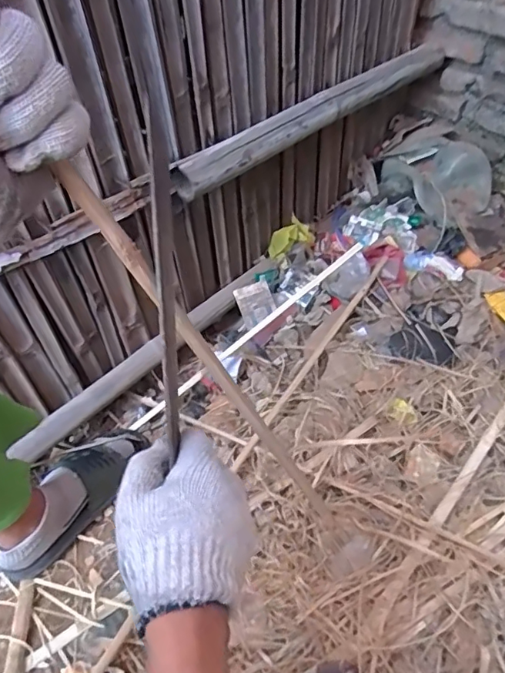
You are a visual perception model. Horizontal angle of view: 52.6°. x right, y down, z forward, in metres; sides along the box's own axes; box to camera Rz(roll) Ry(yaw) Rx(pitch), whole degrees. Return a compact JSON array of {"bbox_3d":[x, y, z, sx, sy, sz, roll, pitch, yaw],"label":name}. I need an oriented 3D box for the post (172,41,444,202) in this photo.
[{"bbox_3d":[0.150,-0.433,0.960,0.740,0.053,0.049,-37,56,-28],"label":"post"}]

